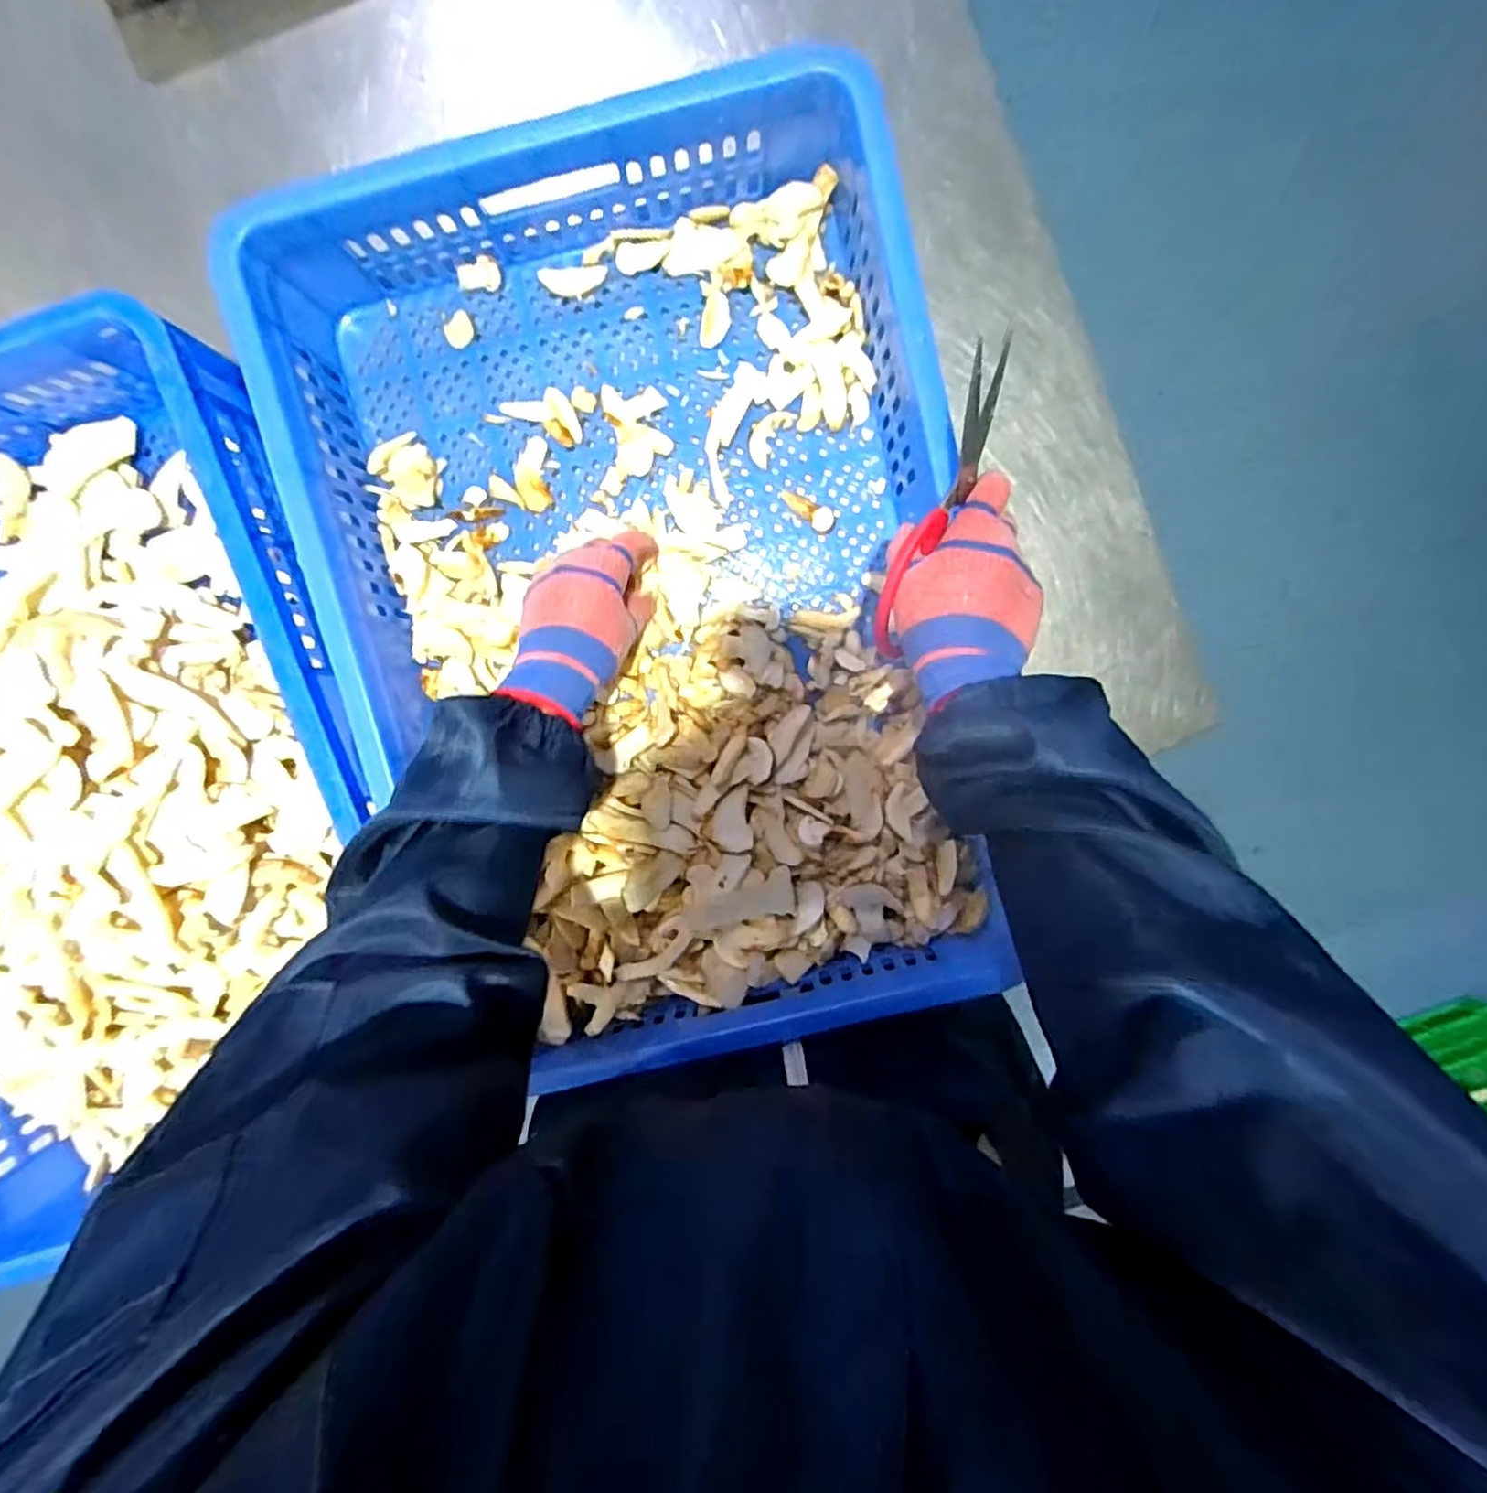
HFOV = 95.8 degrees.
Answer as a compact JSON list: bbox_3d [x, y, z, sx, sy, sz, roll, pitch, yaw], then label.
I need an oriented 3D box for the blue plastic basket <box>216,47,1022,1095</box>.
[{"bbox_3d":[-0.066,-0.088,0.476,0.398,0.123,0.584,-11,100,0],"label":"blue plastic basket"}]

